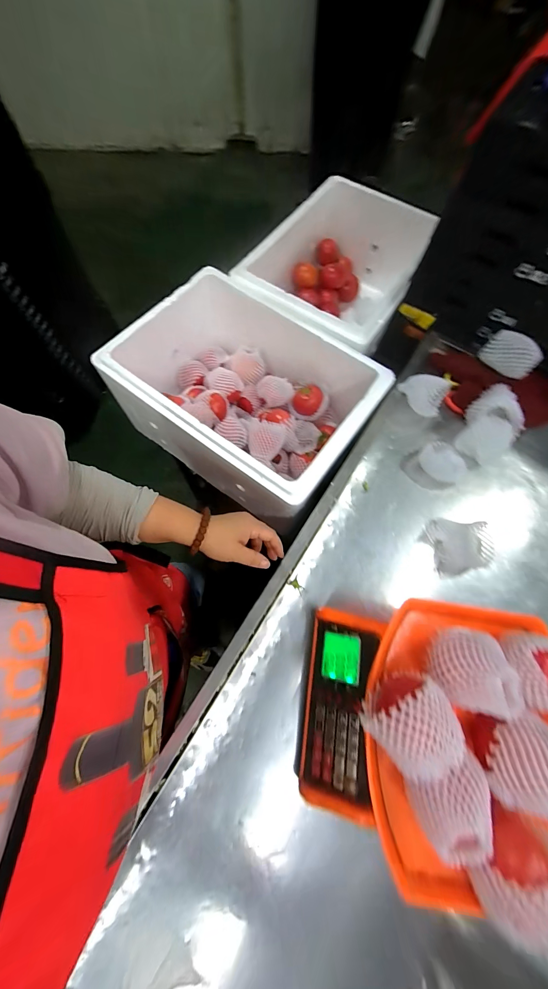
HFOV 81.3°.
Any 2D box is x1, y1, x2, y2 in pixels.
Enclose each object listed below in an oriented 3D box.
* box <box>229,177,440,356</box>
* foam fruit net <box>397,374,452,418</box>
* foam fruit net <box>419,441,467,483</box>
[{"bbox_3d":[0.174,-0.552,0.863,0.362,0.226,0.527,34,72,9],"label":"box"},{"bbox_3d":[0.296,-0.208,0.621,0.091,0.049,0.078,34,72,9],"label":"foam fruit net"},{"bbox_3d":[0.312,-0.057,0.591,0.072,0.041,0.078,1,70,-2],"label":"foam fruit net"}]

